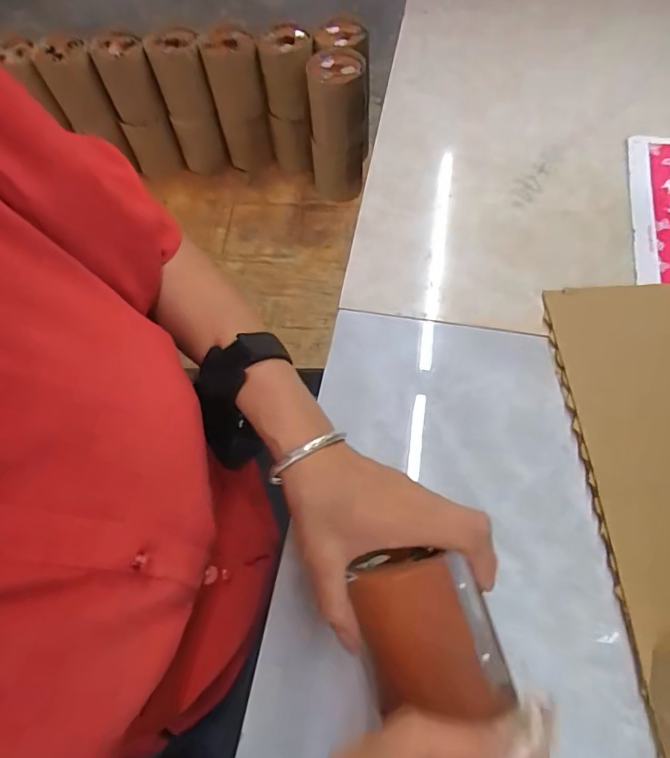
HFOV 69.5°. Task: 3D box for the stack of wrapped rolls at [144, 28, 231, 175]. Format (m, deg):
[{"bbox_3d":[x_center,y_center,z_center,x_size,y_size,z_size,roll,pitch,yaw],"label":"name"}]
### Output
[{"bbox_3d":[-0.247,-0.460,0.831,0.078,0.219,0.063,-20,65,-6],"label":"stack of wrapped rolls"}]

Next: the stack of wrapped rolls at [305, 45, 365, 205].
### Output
[{"bbox_3d":[0.006,-0.406,0.793,0.090,0.213,0.078,1,64,4],"label":"stack of wrapped rolls"}]

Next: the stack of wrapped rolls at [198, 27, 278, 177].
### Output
[{"bbox_3d":[-0.161,-0.464,0.830,0.081,0.217,0.071,-17,65,-5],"label":"stack of wrapped rolls"}]

